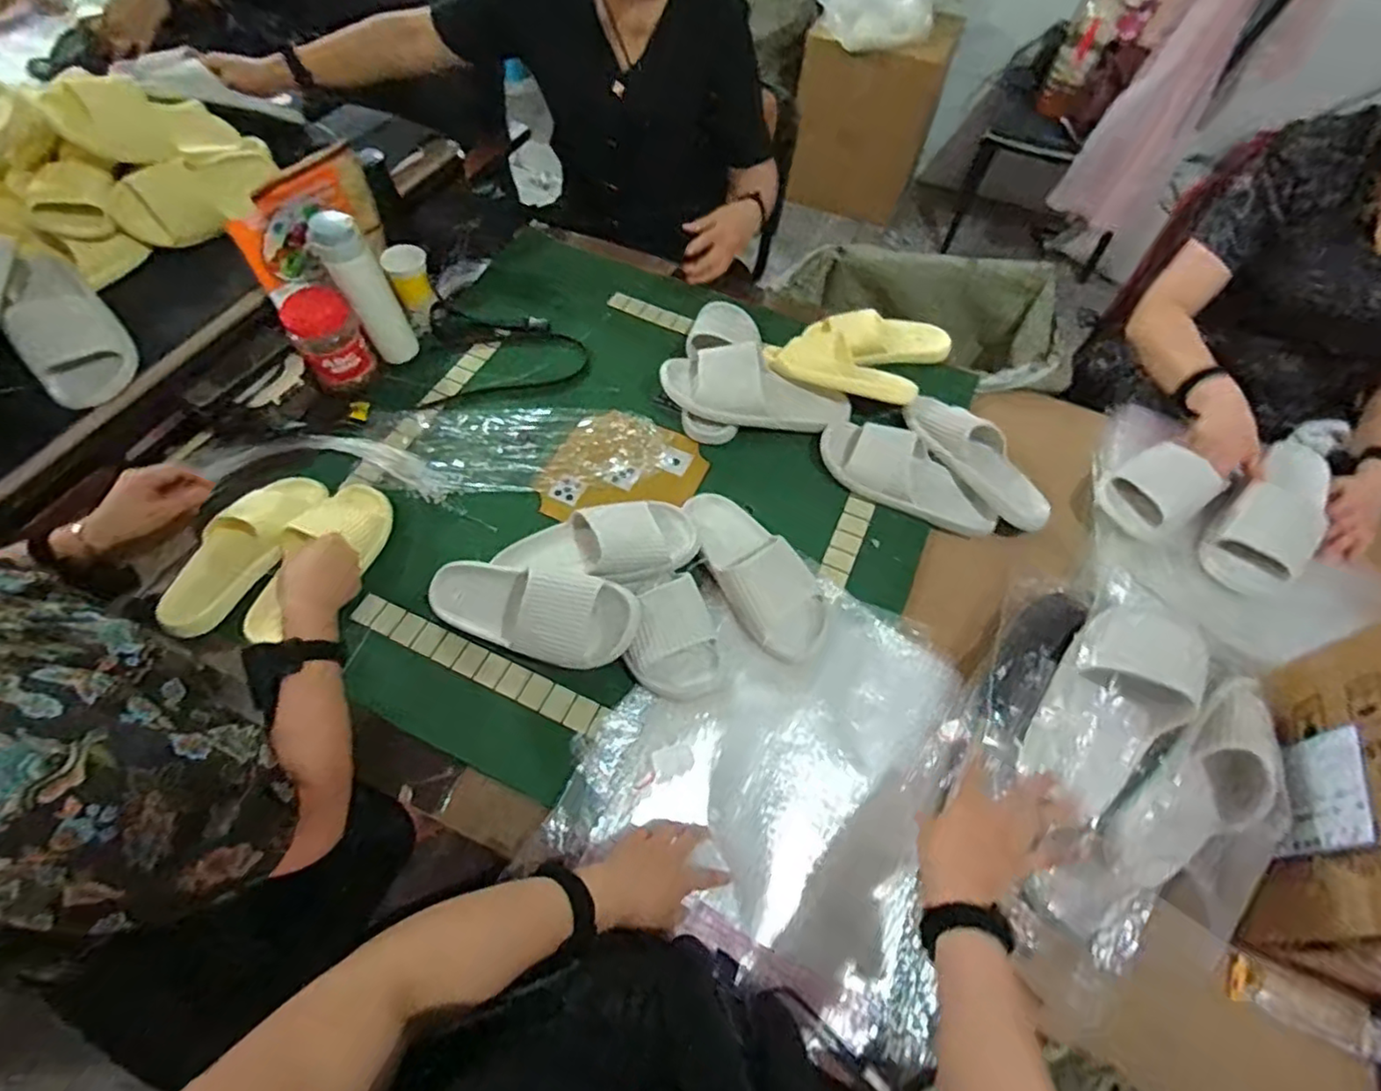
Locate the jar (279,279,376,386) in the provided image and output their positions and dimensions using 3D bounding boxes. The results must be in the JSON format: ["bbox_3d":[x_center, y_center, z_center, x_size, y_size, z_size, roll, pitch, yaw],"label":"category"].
[{"bbox_3d":[-0.544,-0.311,0.968,0.087,0.115,0.111,-33,66,-20],"label":"jar"}]

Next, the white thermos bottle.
[{"bbox_3d":[-0.484,-0.376,0.964,0.079,0.220,0.069,-24,63,-16],"label":"white thermos bottle"}]

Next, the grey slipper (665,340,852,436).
[{"bbox_3d":[0.098,-0.232,0.970,0.288,0.076,0.103,12,59,4],"label":"grey slipper"}]

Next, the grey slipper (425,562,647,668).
[{"bbox_3d":[-0.193,0.072,0.757,0.261,0.075,0.106,15,80,9],"label":"grey slipper"}]

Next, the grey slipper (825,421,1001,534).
[{"bbox_3d":[0.306,-0.098,0.897,0.263,0.064,0.093,26,61,12],"label":"grey slipper"}]

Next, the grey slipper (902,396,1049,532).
[{"bbox_3d":[0.412,-0.125,0.922,0.088,0.058,0.249,-33,66,-20],"label":"grey slipper"}]

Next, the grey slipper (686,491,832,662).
[{"bbox_3d":[0.081,0.028,0.819,0.098,0.051,0.255,-26,63,-17],"label":"grey slipper"}]

